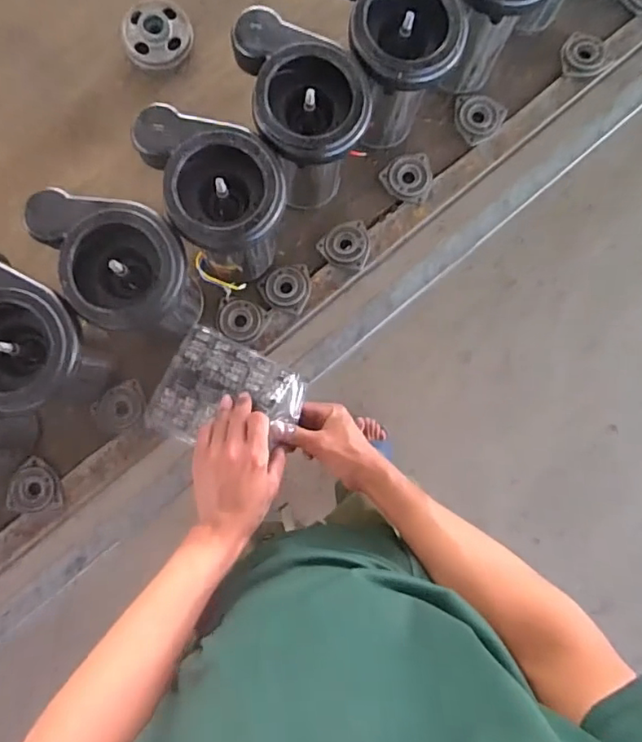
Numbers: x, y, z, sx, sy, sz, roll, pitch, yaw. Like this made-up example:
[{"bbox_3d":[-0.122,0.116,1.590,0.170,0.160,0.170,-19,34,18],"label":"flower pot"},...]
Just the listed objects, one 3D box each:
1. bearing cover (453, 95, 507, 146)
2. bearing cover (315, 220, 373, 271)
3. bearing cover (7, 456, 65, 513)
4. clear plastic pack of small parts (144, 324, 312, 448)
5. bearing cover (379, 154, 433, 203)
[{"bbox_3d":[0.208,-0.342,0.732,0.067,0.016,0.067,45,86,3],"label":"bearing cover"},{"bbox_3d":[0.032,-0.166,0.706,0.065,0.019,0.059,17,85,0],"label":"bearing cover"},{"bbox_3d":[-0.357,0.141,0.667,0.067,0.013,0.066,-11,85,-2],"label":"bearing cover"},{"bbox_3d":[-0.115,0.033,0.656,0.176,0.021,0.135,23,81,17],"label":"clear plastic pack of small parts"},{"bbox_3d":[0.113,-0.256,0.715,0.064,0.016,0.059,8,85,-1],"label":"bearing cover"}]

